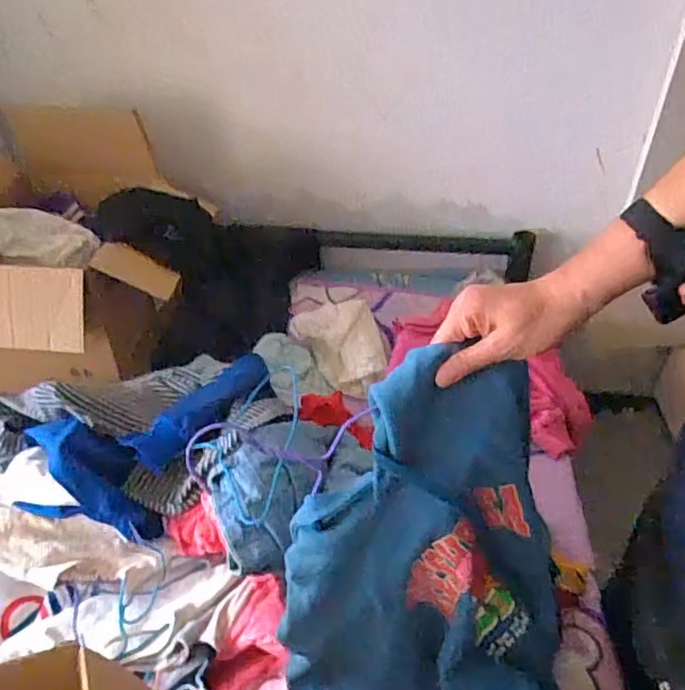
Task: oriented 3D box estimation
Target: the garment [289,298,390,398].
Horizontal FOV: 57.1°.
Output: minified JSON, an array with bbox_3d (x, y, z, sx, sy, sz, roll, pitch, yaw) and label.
[{"bbox_3d":[0.012,-0.007,1.390,0.169,0.081,0.248,-23,44,-27],"label":"garment"}]

